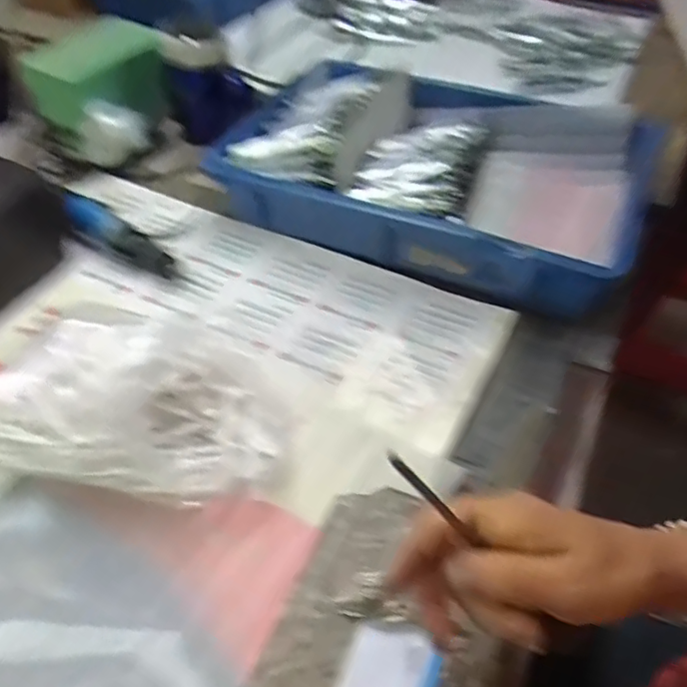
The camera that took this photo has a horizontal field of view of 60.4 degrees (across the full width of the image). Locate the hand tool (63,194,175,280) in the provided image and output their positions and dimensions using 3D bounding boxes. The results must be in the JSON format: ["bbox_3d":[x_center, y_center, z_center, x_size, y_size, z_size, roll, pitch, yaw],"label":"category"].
[{"bbox_3d":[-0.243,-0.113,0.622,0.163,0.038,0.034,31,56,25],"label":"hand tool"}]

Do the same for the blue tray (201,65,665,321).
[{"bbox_3d":[0.102,-0.192,0.650,0.402,0.081,0.281,19,52,17],"label":"blue tray"}]

